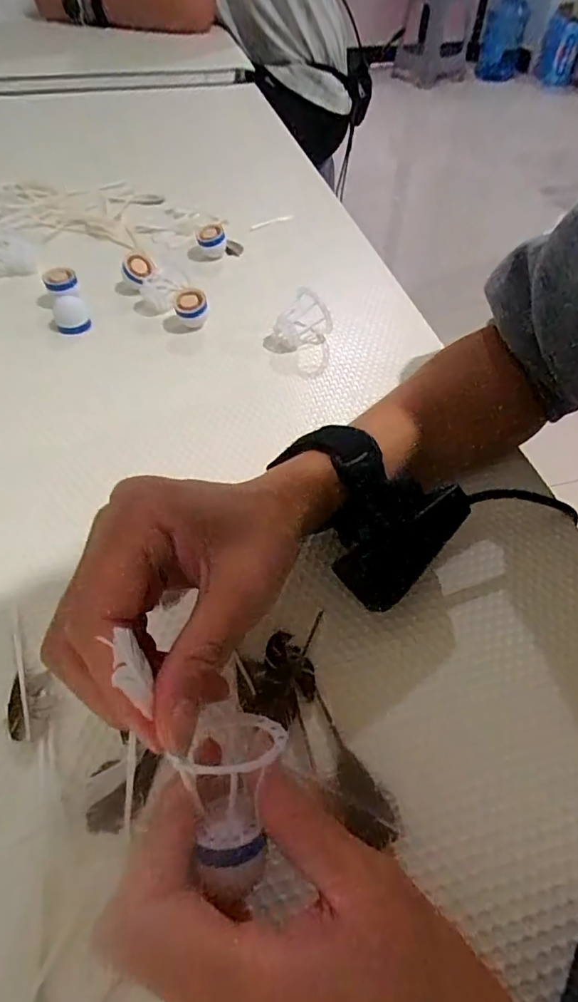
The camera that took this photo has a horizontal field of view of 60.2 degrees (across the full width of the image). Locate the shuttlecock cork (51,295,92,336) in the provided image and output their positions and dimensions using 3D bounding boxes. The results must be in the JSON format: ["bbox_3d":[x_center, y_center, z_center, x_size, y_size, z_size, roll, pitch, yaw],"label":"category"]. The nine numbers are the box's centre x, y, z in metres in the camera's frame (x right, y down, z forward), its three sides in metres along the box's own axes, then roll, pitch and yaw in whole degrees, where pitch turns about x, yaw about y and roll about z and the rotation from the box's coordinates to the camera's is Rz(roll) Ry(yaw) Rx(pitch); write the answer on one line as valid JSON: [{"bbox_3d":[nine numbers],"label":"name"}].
[{"bbox_3d":[-0.177,-0.151,0.405,0.026,0.021,0.023,-25,57,-19],"label":"shuttlecock cork"}]

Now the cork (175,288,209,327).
[{"bbox_3d":[-0.078,-0.152,0.401,0.024,0.028,0.021,-17,55,-13],"label":"cork"}]

